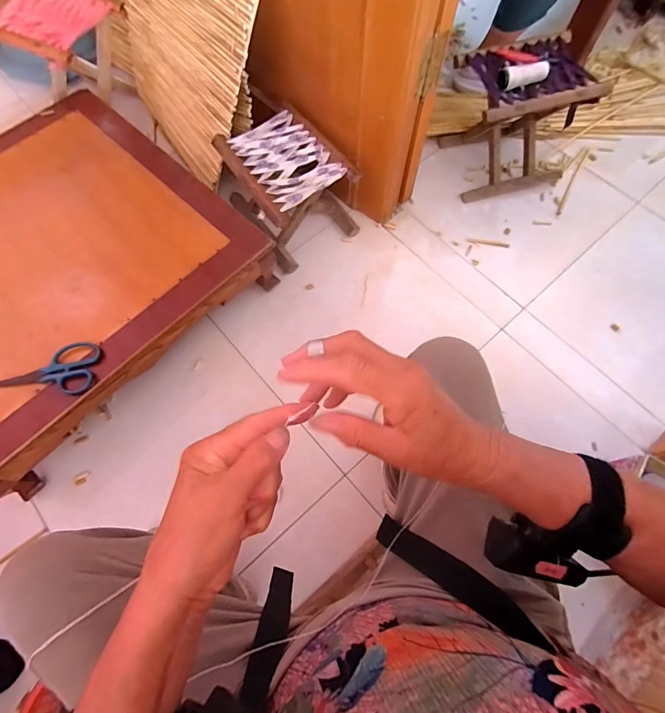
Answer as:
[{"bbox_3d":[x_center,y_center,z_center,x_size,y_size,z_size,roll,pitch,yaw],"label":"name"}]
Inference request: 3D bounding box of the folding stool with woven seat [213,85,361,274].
[{"bbox_3d":[-0.109,-0.385,0.918,0.242,0.190,0.290,-33,74,-10],"label":"folding stool with woven seat"}]

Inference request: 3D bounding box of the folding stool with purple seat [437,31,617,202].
[{"bbox_3d":[0.450,-0.583,0.946,0.267,0.246,0.230,-14,72,-4],"label":"folding stool with purple seat"}]

